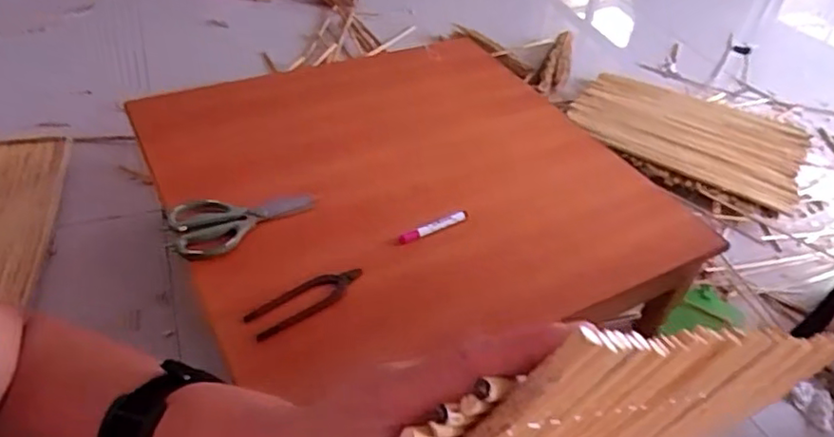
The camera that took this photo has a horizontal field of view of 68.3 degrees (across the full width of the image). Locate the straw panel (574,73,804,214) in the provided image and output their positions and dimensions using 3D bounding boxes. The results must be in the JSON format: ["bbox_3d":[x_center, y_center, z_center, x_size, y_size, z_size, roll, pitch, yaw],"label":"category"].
[{"bbox_3d":[0.666,-0.215,1.533,0.538,0.050,0.442,24,44,19],"label":"straw panel"}]

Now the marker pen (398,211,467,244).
[{"bbox_3d":[0.024,0.012,0.862,0.111,0.015,0.013,-17,46,-24],"label":"marker pen"}]

